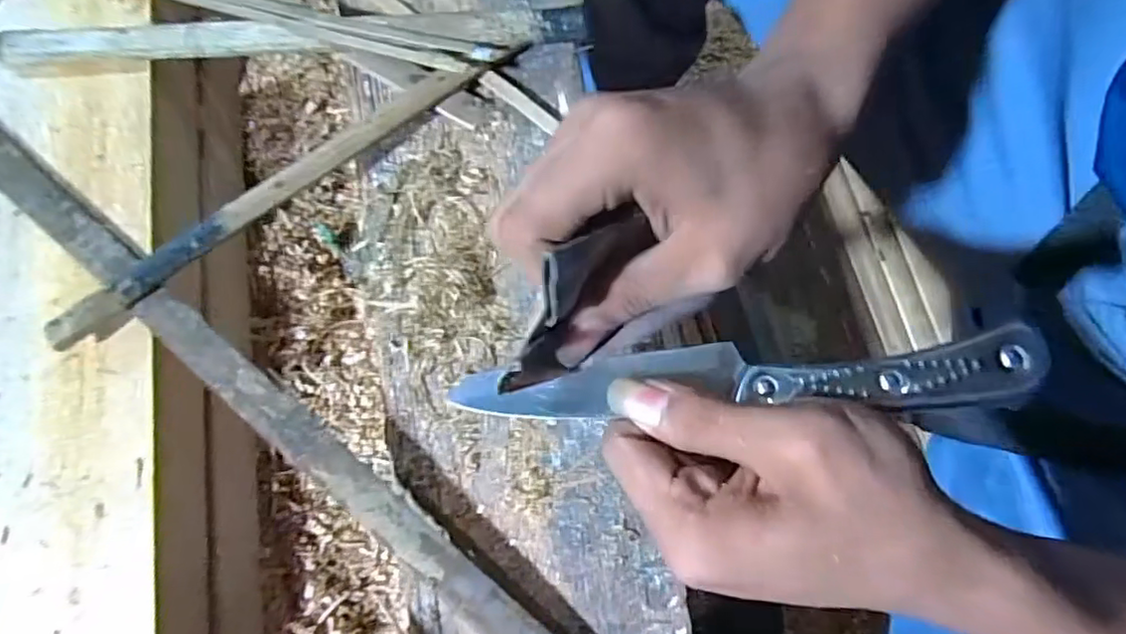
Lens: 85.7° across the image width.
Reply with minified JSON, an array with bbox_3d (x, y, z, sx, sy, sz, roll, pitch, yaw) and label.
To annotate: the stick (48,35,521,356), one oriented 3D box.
[{"bbox_3d":[-0.132,-0.067,0.303,0.258,0.018,0.018,-39,79,-4],"label":"stick"}]

